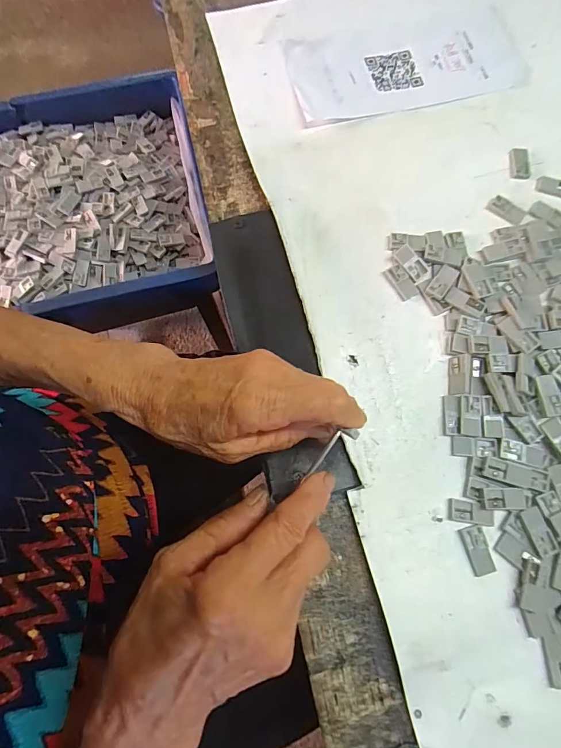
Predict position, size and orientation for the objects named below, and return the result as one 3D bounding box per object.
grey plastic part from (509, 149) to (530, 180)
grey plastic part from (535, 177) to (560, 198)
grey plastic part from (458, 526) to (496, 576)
[{"bbox_3d":[0.195,-0.171,0.315,0.016,0.004,0.028,5,75,2],"label":"grey plastic part"},{"bbox_3d":[0.220,-0.149,0.310,0.029,0.004,0.015,18,76,5],"label":"grey plastic part"},{"bbox_3d":[0.122,0.109,0.239,0.014,0.004,0.028,-15,75,-4],"label":"grey plastic part"}]

